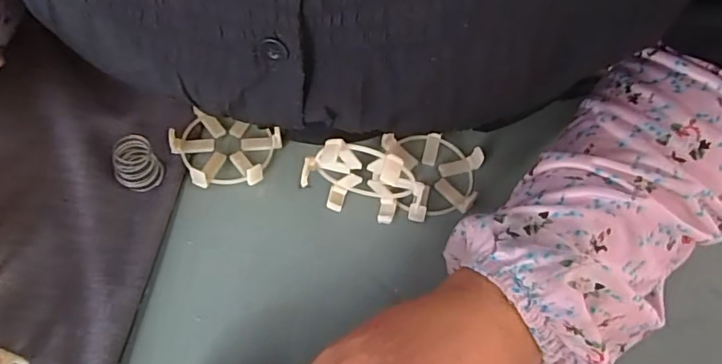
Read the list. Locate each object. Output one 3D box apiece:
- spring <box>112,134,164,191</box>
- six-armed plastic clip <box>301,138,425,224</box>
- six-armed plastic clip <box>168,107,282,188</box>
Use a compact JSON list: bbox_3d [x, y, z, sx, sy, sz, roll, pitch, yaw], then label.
[{"bbox_3d":[-0.128,-0.010,0.298,0.020,0.024,0.023,29,64,15],"label":"spring"},{"bbox_3d":[-0.003,-0.001,0.282,0.070,0.060,0.017,18,62,9],"label":"six-armed plastic clip"},{"bbox_3d":[-0.083,-0.019,0.312,0.059,0.016,0.052,12,61,6],"label":"six-armed plastic clip"}]

